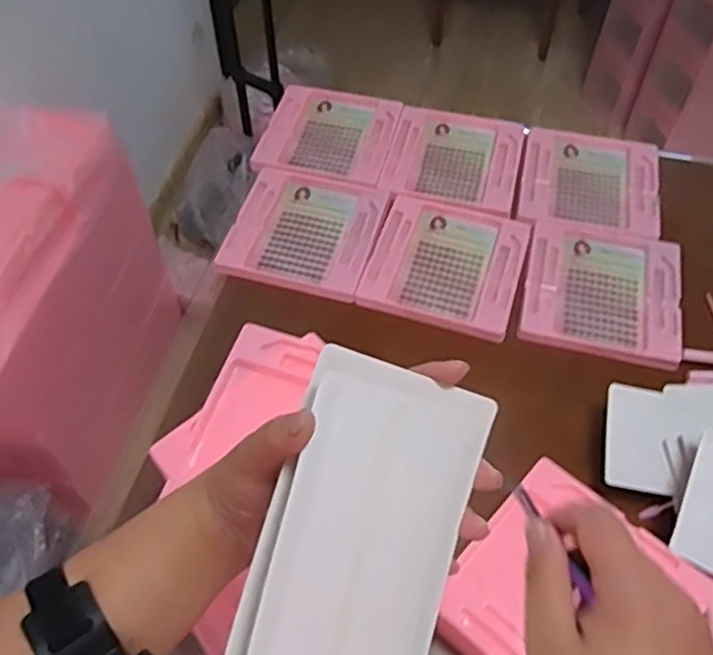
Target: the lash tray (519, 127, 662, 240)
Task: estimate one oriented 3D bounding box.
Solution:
[{"bbox_3d":[0.334,-0.212,1.016,0.190,0.013,0.206,11,55,8],"label":"lash tray"}]

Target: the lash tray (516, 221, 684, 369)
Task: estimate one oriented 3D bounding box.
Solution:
[{"bbox_3d":[0.310,-0.048,0.891,0.190,0.015,0.209,12,55,9],"label":"lash tray"}]

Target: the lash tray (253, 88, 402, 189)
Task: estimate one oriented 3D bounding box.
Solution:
[{"bbox_3d":[-0.039,-0.289,1.069,0.188,0.021,0.194,10,55,8],"label":"lash tray"}]

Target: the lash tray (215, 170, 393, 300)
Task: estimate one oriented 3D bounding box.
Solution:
[{"bbox_3d":[-0.065,-0.133,0.946,0.186,0.016,0.196,13,55,10],"label":"lash tray"}]

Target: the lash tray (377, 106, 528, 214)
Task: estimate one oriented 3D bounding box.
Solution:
[{"bbox_3d":[0.146,-0.249,1.046,0.188,0.029,0.198,11,55,9],"label":"lash tray"}]

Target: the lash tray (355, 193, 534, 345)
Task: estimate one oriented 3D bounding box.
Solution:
[{"bbox_3d":[0.118,-0.086,0.920,0.189,0.019,0.197,16,56,12],"label":"lash tray"}]

